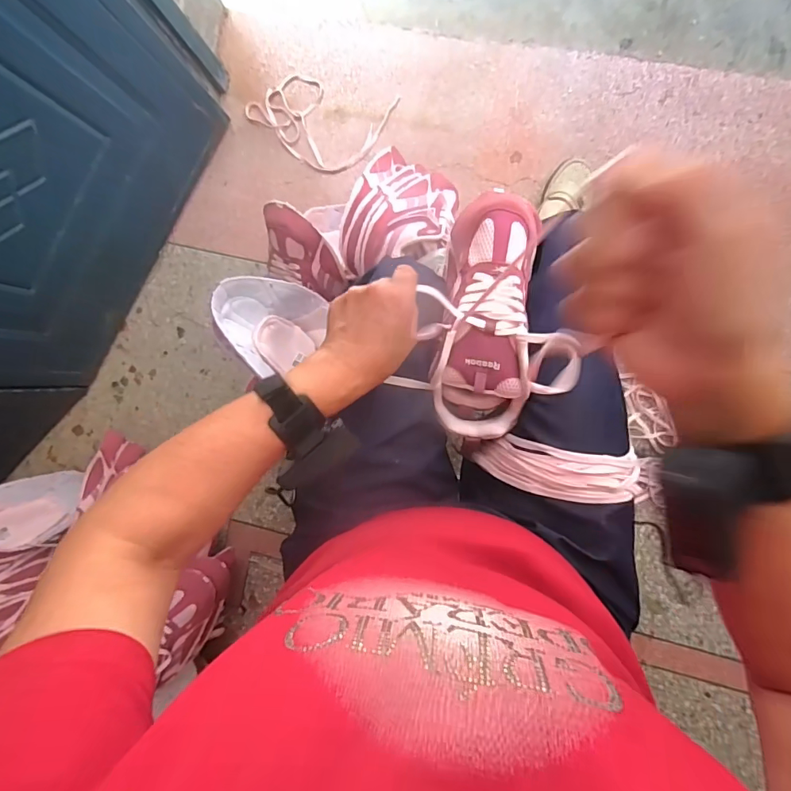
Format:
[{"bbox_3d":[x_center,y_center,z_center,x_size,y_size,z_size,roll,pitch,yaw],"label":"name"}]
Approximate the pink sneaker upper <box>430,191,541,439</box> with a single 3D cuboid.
[{"bbox_3d":[0.093,-0.080,0.470,0.094,0.072,0.245,5,93,8],"label":"pink sneaker upper"}]

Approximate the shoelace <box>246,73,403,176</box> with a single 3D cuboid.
[{"bbox_3d":[-0.159,-0.536,0.923,0.286,0.008,0.179,18,85,9],"label":"shoelace"}]

